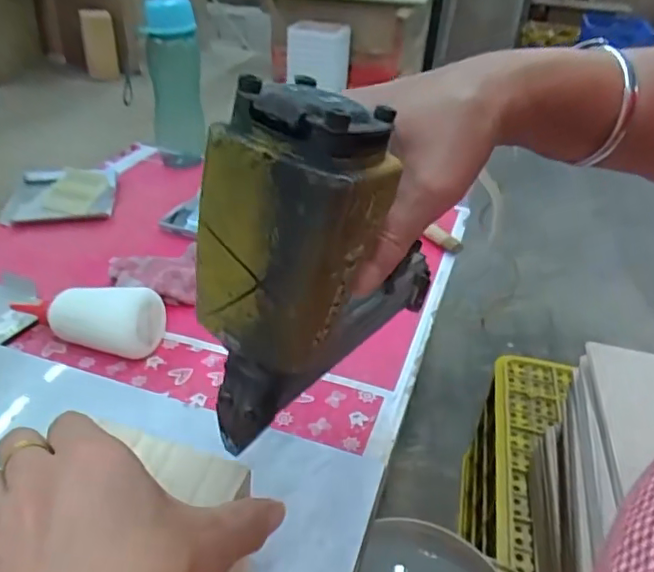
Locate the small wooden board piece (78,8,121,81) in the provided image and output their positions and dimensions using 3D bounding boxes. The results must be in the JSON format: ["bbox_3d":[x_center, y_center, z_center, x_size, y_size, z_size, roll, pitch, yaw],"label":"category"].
[{"bbox_3d":[-0.494,-0.520,1.255,0.070,0.150,0.055,-9,36,-20],"label":"small wooden board piece"}]

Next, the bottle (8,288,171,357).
[{"bbox_3d":[-0.233,0.025,0.540,0.159,0.058,0.057,11,34,8],"label":"bottle"}]

